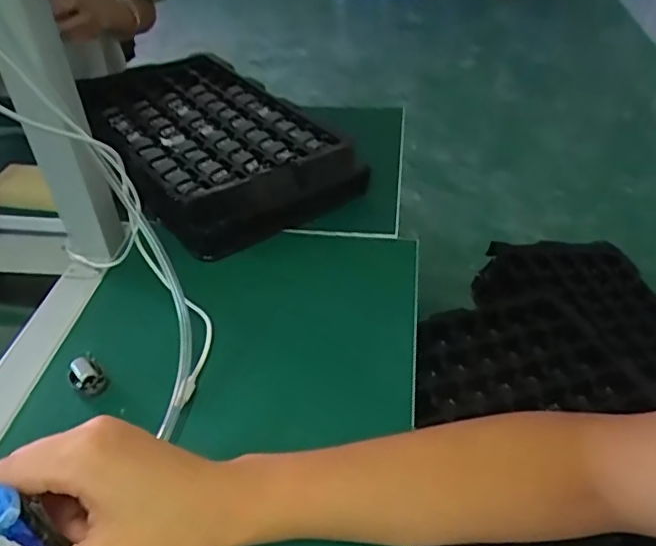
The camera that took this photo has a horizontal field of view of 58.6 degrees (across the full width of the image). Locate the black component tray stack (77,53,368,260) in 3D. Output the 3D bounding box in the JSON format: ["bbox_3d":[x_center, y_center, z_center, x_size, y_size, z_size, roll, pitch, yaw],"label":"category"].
[{"bbox_3d":[-0.150,-0.165,0.703,0.235,0.062,0.383,-23,45,-23],"label":"black component tray stack"}]

